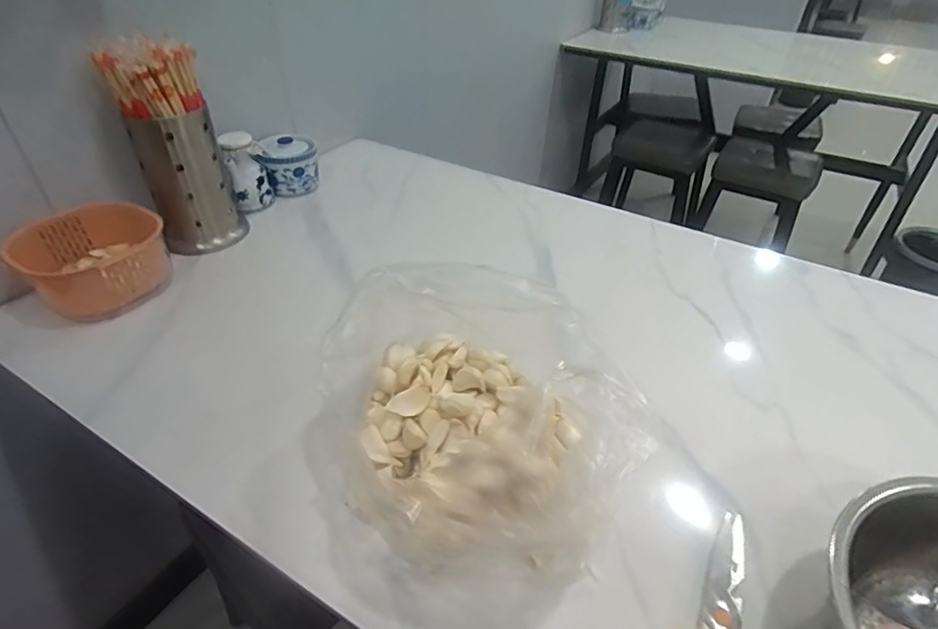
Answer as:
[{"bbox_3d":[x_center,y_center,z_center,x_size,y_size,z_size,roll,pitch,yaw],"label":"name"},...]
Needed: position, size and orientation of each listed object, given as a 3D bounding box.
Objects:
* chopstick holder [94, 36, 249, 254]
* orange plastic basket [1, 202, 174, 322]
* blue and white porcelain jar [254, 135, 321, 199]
[{"bbox_3d":[-0.378,-0.212,0.688,0.105,0.260,0.095,-20,45,-24],"label":"chopstick holder"},{"bbox_3d":[-0.462,-0.069,0.652,0.153,0.078,0.153,1,40,-1],"label":"orange plastic basket"},{"bbox_3d":[-0.294,-0.248,0.870,0.089,0.080,0.095,-7,41,-10],"label":"blue and white porcelain jar"}]

